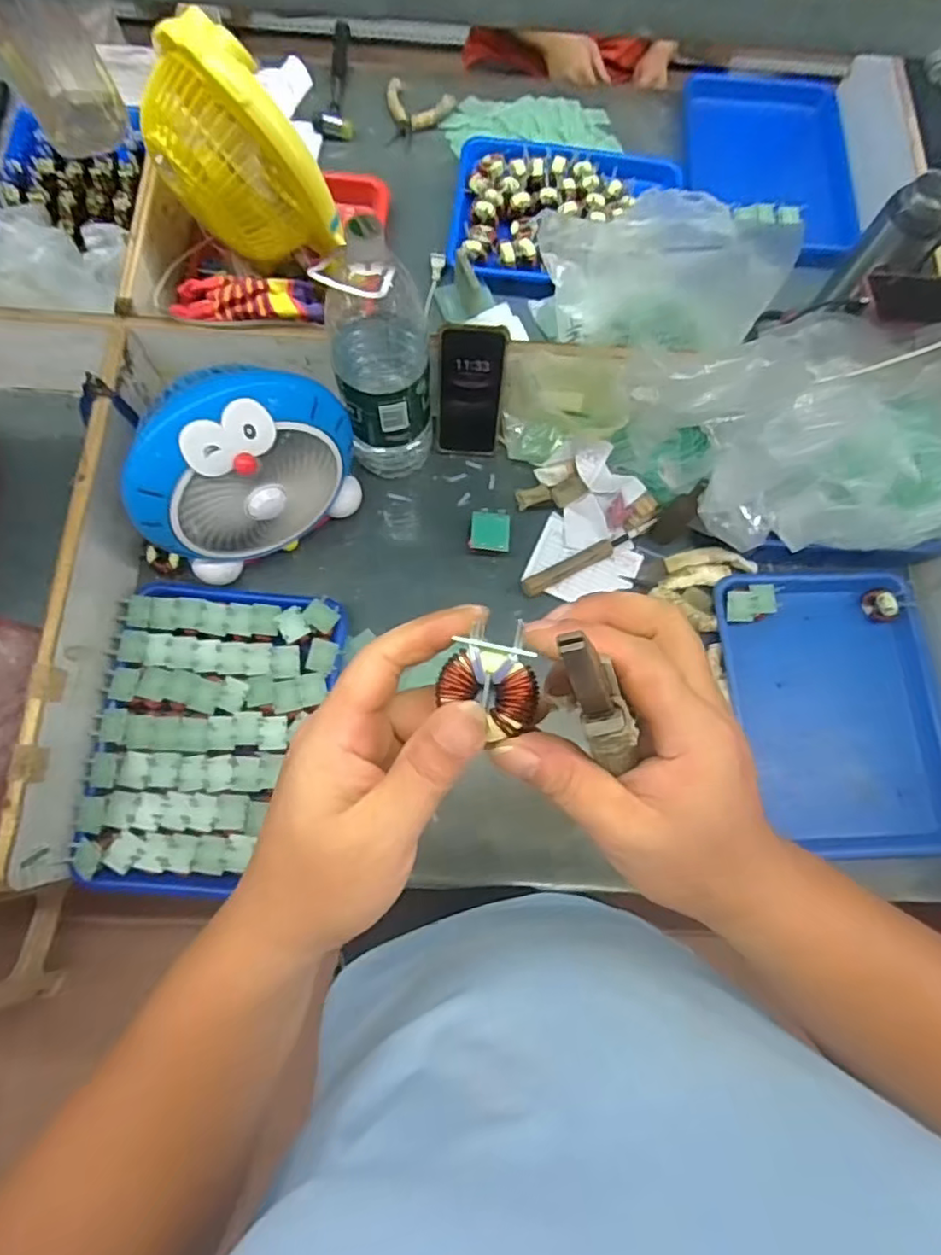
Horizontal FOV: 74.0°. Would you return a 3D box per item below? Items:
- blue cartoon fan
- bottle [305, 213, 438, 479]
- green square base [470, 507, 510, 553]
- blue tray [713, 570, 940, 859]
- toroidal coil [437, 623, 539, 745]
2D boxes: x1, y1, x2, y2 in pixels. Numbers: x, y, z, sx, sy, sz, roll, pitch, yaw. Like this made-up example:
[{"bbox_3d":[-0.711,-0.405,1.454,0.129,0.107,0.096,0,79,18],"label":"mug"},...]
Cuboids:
[{"bbox_3d":[-0.242,-0.167,0.671,0.221,0.248,0.118,-39,80,-11],"label":"blue cartoon fan"},{"bbox_3d":[-0.093,-0.276,0.669,0.099,0.318,0.097,-9,75,-5],"label":"bottle"},{"bbox_3d":[0.024,-0.116,0.751,0.045,0.006,0.058,-1,63,7],"label":"green square base"},{"bbox_3d":[0.430,0.096,0.741,0.248,0.041,0.333,-1,75,-3],"label":"blue tray"},{"bbox_3d":[0.007,0.025,0.253,0.039,0.015,0.040,-14,76,-6],"label":"toroidal coil"}]

